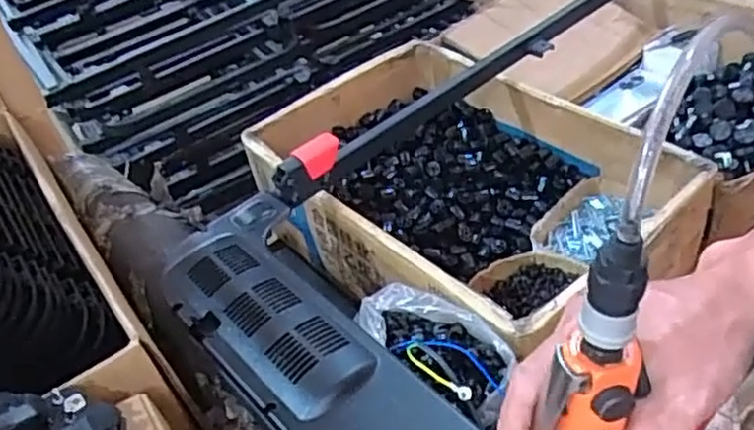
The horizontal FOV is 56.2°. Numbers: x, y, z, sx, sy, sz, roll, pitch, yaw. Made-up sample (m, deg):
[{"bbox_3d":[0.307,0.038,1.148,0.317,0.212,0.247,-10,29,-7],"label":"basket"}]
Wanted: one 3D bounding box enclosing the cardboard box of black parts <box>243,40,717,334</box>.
[{"bbox_3d":[0.107,-0.038,0.942,0.364,0.141,0.540,-35,47,-24],"label":"cardboard box of black parts"}]

